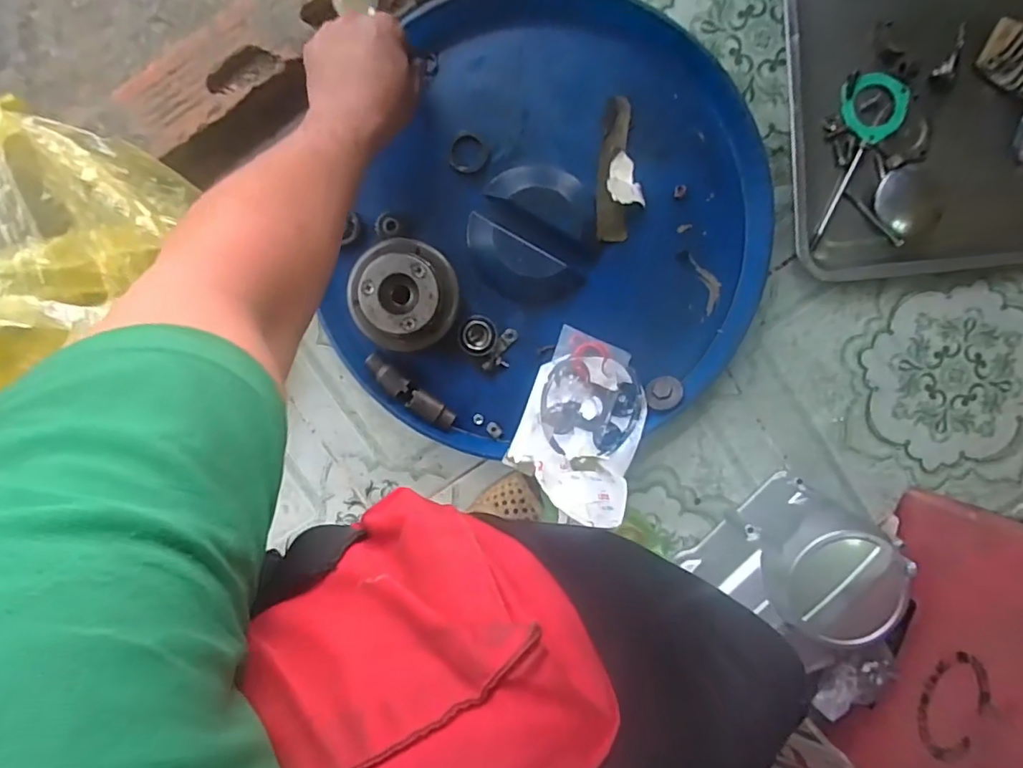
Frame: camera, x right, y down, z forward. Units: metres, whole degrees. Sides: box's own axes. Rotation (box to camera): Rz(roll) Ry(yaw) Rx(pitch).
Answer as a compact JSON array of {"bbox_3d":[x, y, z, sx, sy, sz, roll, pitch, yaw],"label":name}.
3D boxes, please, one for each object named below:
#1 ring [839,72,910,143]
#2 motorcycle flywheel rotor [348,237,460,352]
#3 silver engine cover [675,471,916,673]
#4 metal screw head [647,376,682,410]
[{"bbox_3d":[0.364,-0.276,0.544,0.064,0.010,0.063,-6,98,2],"label":"ring"},{"bbox_3d":[-0.106,-0.087,0.530,0.104,0.050,0.101,0,94,-2],"label":"motorcycle flywheel rotor"},{"bbox_3d":[0.278,0.180,0.533,0.137,0.116,0.165,35,92,-4],"label":"silver engine cover"},{"bbox_3d":[0.157,0.010,0.561,0.036,0.011,0.036,-3,73,9],"label":"metal screw head"}]

